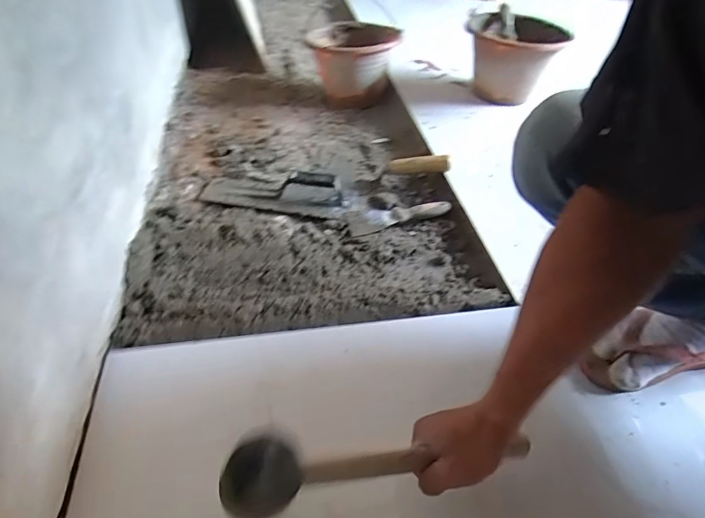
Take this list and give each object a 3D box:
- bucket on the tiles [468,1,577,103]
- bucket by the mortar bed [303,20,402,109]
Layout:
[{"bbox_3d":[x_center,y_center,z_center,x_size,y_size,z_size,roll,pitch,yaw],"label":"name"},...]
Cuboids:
[{"bbox_3d":[0.410,-0.535,1.117,0.226,0.152,0.197,13,46,9],"label":"bucket on the tiles"},{"bbox_3d":[0.000,-0.526,1.159,0.216,0.174,0.248,-3,45,-7],"label":"bucket by the mortar bed"}]

